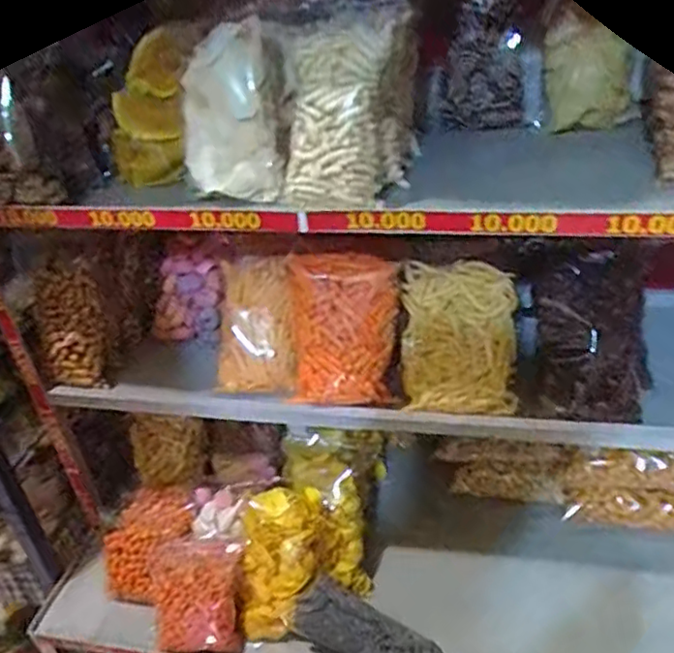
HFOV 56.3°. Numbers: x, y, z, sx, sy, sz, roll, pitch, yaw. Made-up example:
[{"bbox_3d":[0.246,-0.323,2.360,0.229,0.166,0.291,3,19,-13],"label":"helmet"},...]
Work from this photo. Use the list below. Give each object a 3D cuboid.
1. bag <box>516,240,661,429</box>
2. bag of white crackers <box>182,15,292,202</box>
[{"bbox_3d":[0.335,0.008,0.850,0.161,0.242,0.080,2,4,33],"label":"bag"},{"bbox_3d":[-0.109,-0.232,0.697,0.117,0.179,0.073,-6,32,0],"label":"bag of white crackers"}]

